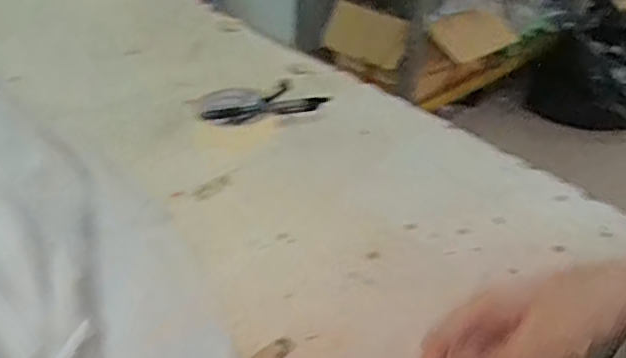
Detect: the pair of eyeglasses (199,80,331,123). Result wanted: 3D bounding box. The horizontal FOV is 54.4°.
[{"bbox_3d":[-0.055,-0.083,0.661,0.131,0.018,0.050,-10,38,-17],"label":"pair of eyeglasses"}]

